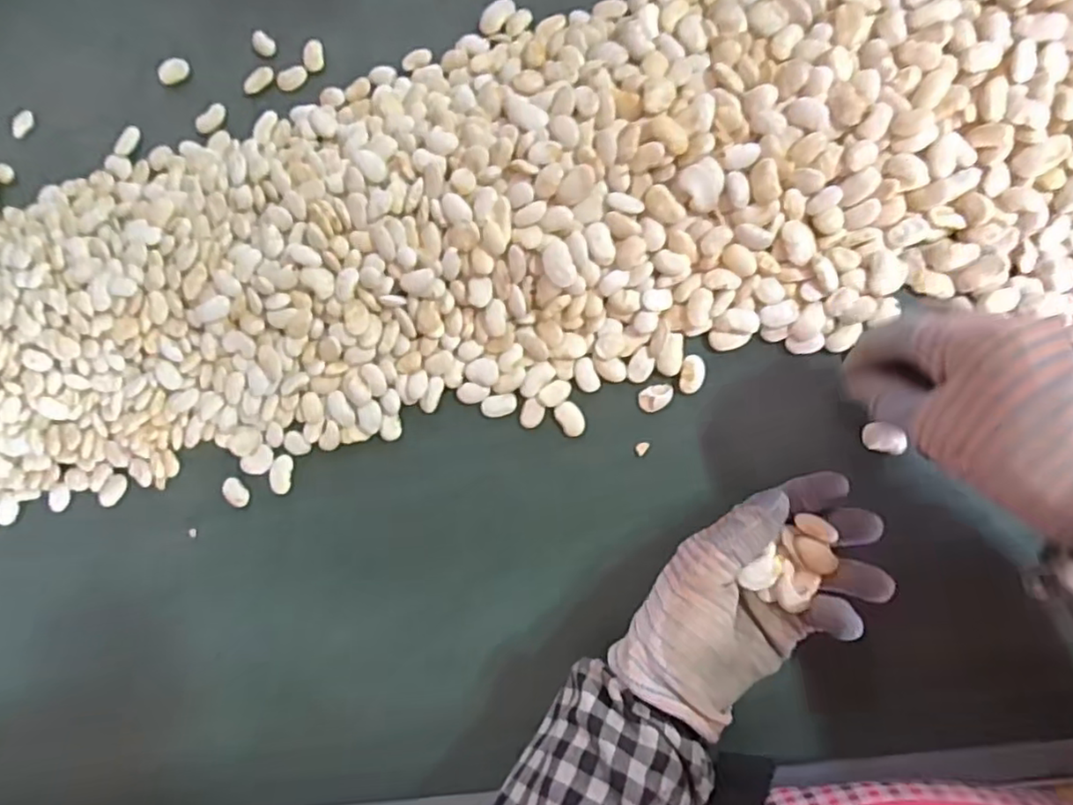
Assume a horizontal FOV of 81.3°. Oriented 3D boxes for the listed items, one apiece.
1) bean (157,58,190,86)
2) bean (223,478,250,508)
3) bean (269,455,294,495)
[{"bbox_3d":[-0.287,-0.262,0.495,0.024,0.010,0.018,-42,86,-4],"label":"bean"},{"bbox_3d":[-0.223,0.067,0.463,0.015,0.008,0.023,-42,86,-4],"label":"bean"},{"bbox_3d":[-0.187,0.053,0.458,0.015,0.004,0.028,6,85,1],"label":"bean"}]

